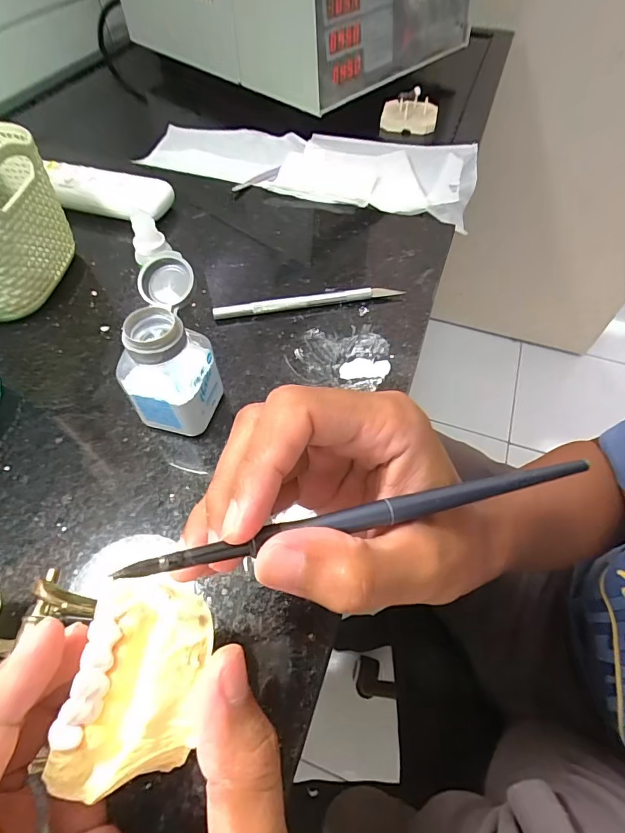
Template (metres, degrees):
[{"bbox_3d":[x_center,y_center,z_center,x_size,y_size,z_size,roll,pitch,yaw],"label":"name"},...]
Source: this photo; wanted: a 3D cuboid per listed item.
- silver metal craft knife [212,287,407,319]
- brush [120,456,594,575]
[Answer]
[{"bbox_3d":[-0.003,-0.084,0.309,0.135,0.009,0.006,-9,56,-6],"label":"silver metal craft knife"},{"bbox_3d":[0.023,0.032,0.140,0.158,0.004,0.007,-9,56,-16],"label":"brush"}]

